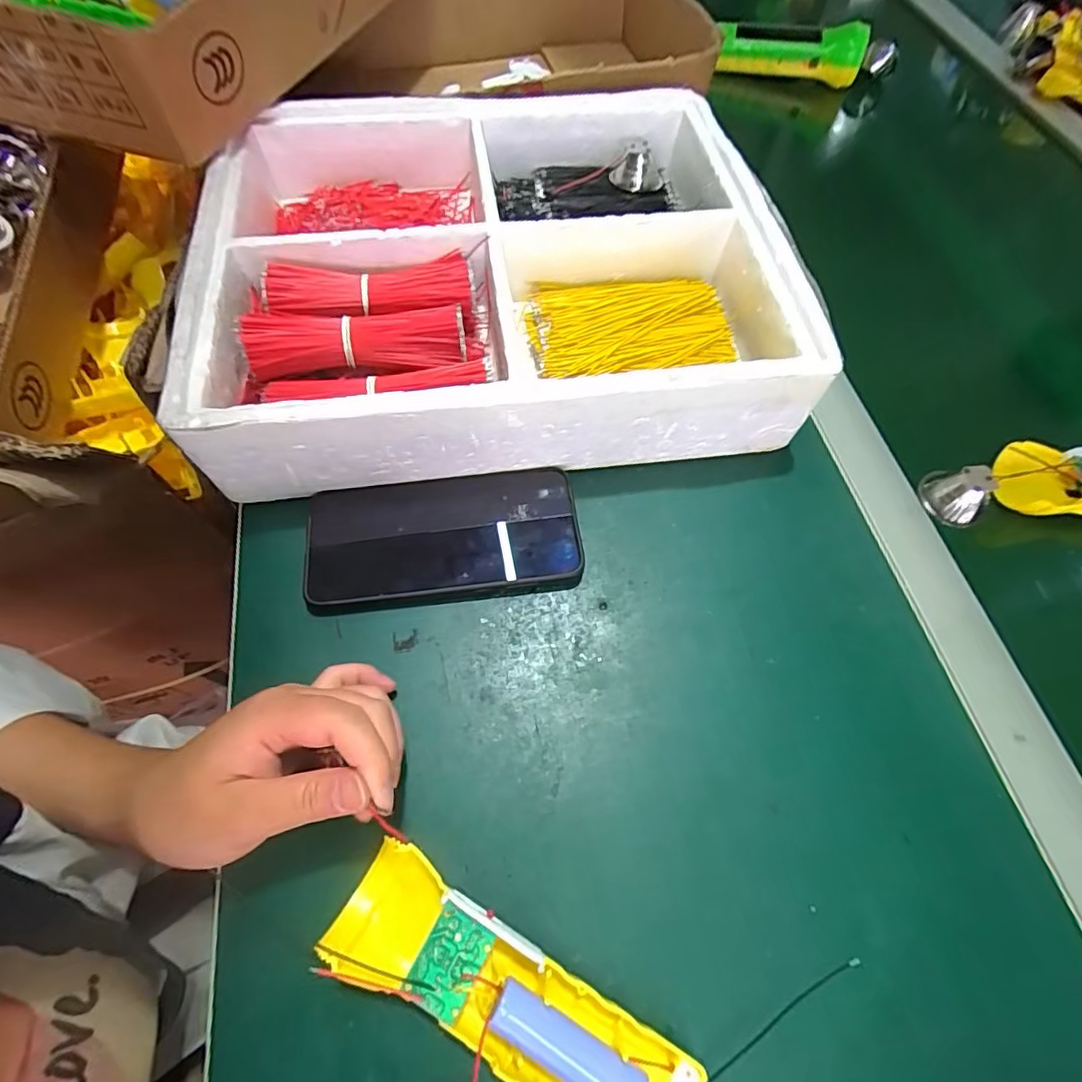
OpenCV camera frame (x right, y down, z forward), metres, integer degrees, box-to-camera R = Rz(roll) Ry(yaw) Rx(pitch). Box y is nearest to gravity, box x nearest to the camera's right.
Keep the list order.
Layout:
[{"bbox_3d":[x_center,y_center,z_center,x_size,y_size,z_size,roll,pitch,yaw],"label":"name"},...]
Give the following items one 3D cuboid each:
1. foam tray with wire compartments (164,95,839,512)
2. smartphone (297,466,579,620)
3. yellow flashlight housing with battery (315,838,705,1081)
[{"bbox_3d":[-0.035,-0.198,0.408,0.381,0.080,0.314,-7,63,-5],"label":"foam tray with wire compartments"},{"bbox_3d":[-0.060,-0.003,0.343,0.163,0.015,0.082,-6,63,-5],"label":"smartphone"},{"bbox_3d":[-0.013,0.195,0.235,0.164,0.030,0.047,26,65,11],"label":"yellow flashlight housing with battery"}]

